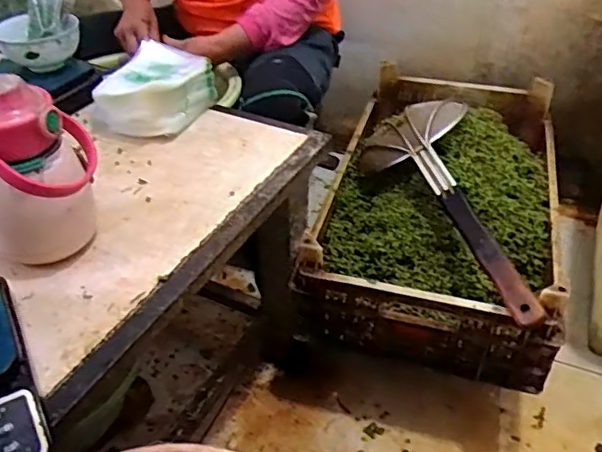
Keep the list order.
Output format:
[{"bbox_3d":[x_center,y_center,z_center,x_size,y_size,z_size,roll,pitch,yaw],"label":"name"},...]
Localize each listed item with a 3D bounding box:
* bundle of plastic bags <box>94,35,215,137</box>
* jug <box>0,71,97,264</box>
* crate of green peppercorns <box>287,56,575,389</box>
[{"bbox_3d":[-0.220,-0.194,0.864,0.123,0.080,0.156,24,45,26],"label":"bundle of plastic bags"},{"bbox_3d":[-0.279,-0.052,0.604,0.125,0.185,0.103,-14,42,-16],"label":"jug"},{"bbox_3d":[0.260,-0.076,1.059,0.386,0.211,0.665,11,41,14],"label":"crate of green peppercorns"}]

